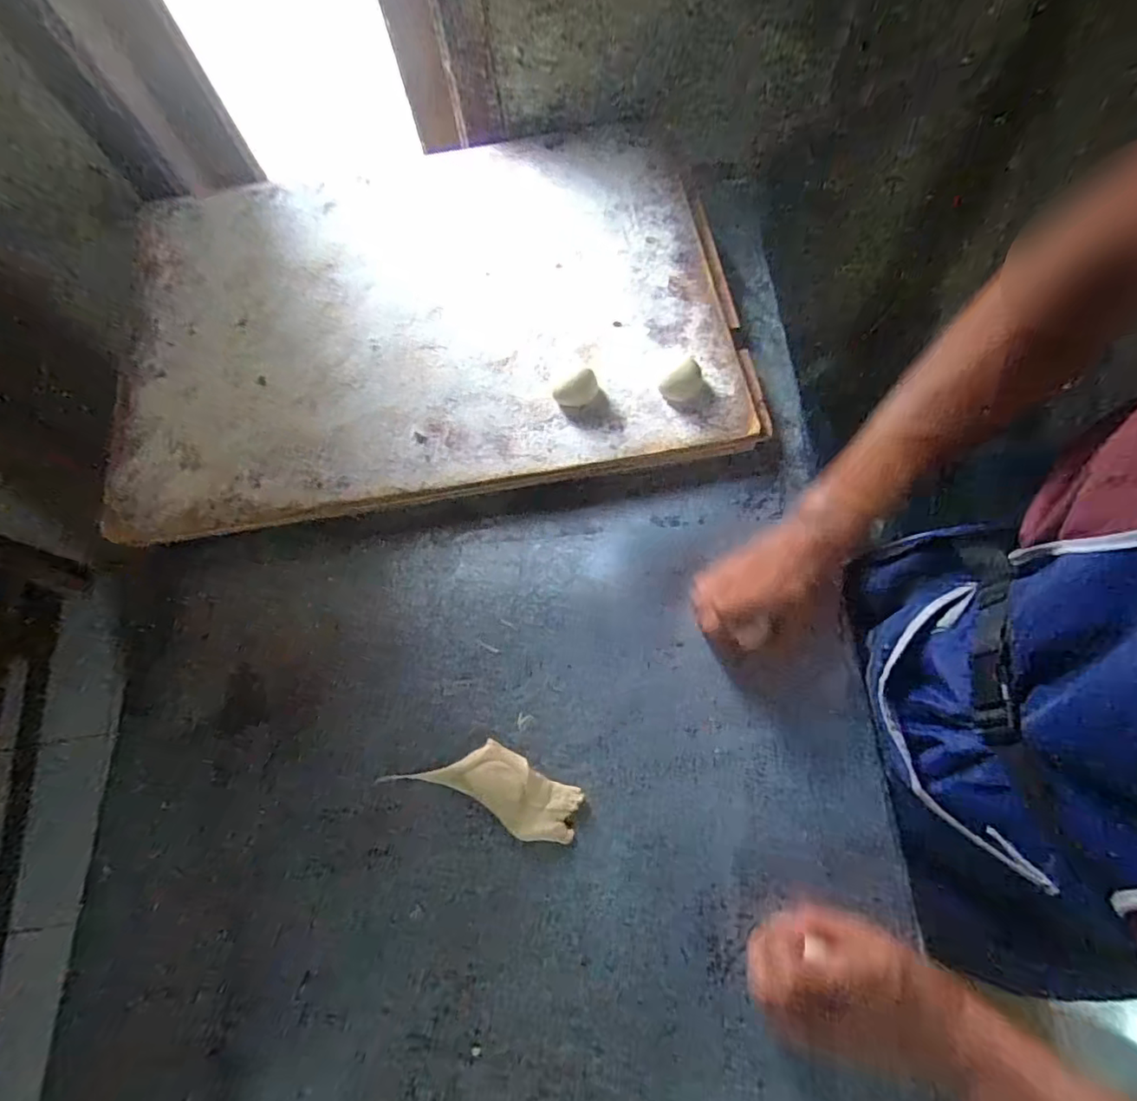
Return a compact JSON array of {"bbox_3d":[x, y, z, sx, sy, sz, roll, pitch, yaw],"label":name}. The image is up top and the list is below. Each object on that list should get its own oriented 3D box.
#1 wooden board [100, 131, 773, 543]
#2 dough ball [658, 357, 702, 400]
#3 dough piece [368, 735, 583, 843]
[{"bbox_3d":[-0.150,-0.266,0.576,0.602,0.029,0.444,-8,72,0],"label":"wooden board"},{"bbox_3d":[0.102,-0.150,0.509,0.036,0.020,0.035,-24,71,-5],"label":"dough ball"},{"bbox_3d":[-0.065,0.181,0.441,0.148,0.010,0.056,14,73,7],"label":"dough piece"}]

